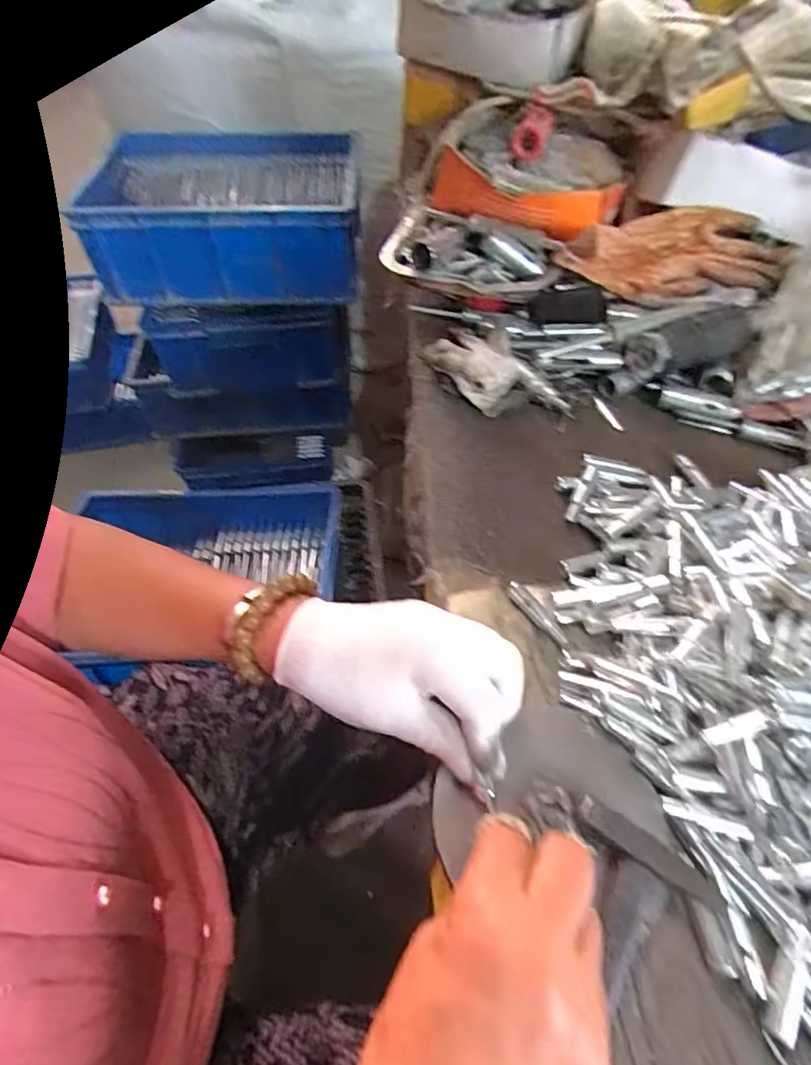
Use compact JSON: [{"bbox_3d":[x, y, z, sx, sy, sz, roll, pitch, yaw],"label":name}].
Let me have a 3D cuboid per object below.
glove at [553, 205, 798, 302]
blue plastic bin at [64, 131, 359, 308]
[{"bbox_3d":[0.264,-0.270,0.548,0.216,0.048,0.093,-10,54,-8],"label":"glove"},{"bbox_3d":[-0.271,-0.511,0.901,0.379,0.134,0.324,-1,53,-2],"label":"blue plastic bin"}]

